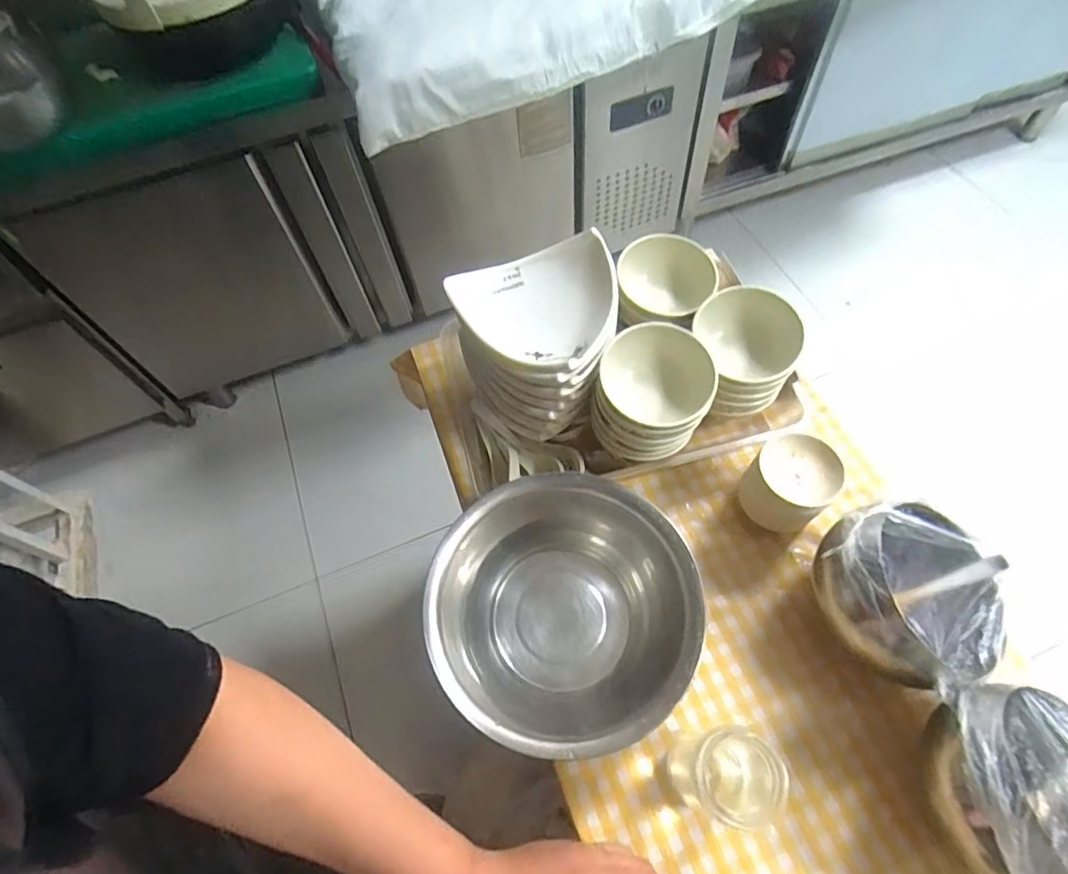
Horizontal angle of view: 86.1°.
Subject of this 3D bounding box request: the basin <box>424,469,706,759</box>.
[{"bbox_3d":[0.033,0.180,0.596,0.254,0.089,0.262,-1,61,3],"label":"basin"}]

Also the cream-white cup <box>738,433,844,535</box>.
[{"bbox_3d":[0.287,0.053,0.640,0.081,0.086,0.084,-1,61,3],"label":"cream-white cup"}]

